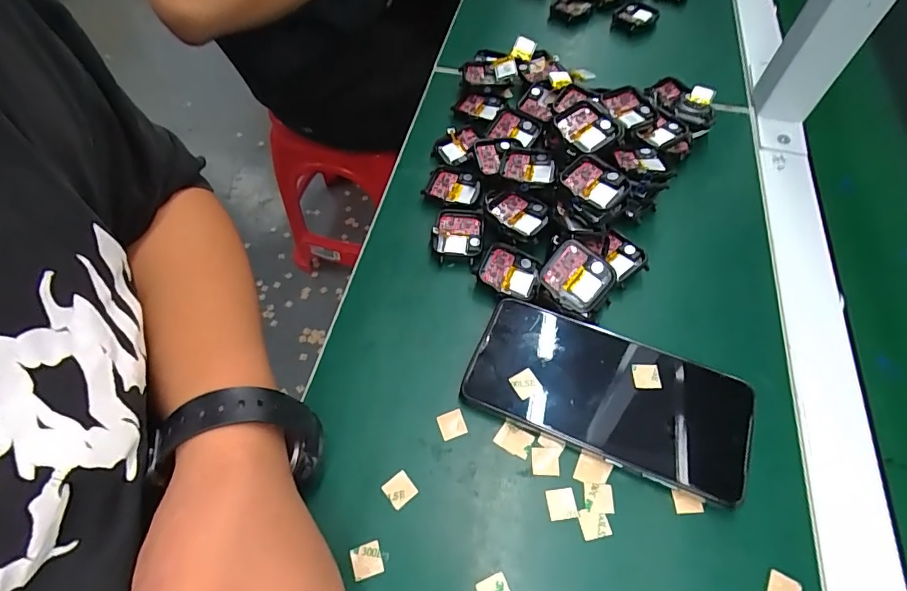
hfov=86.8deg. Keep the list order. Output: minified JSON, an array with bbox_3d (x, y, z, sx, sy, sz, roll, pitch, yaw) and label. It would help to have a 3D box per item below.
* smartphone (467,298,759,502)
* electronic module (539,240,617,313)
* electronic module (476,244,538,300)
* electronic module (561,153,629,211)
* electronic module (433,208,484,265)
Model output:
[{"bbox_3d":[0.091,0.058,0.289,0.160,0.009,0.076,20,63,15],"label":"smartphone"},{"bbox_3d":[0.082,-0.012,0.315,0.043,0.010,0.038,36,107,2],"label":"electronic module"},{"bbox_3d":[0.039,-0.016,0.339,0.040,0.011,0.035,14,59,7],"label":"electronic module"},{"bbox_3d":[0.097,-0.074,0.336,0.041,0.022,0.033,38,65,20],"label":"electronic module"},{"bbox_3d":[0.004,-0.044,0.360,0.037,0.012,0.044,4,59,2],"label":"electronic module"}]

